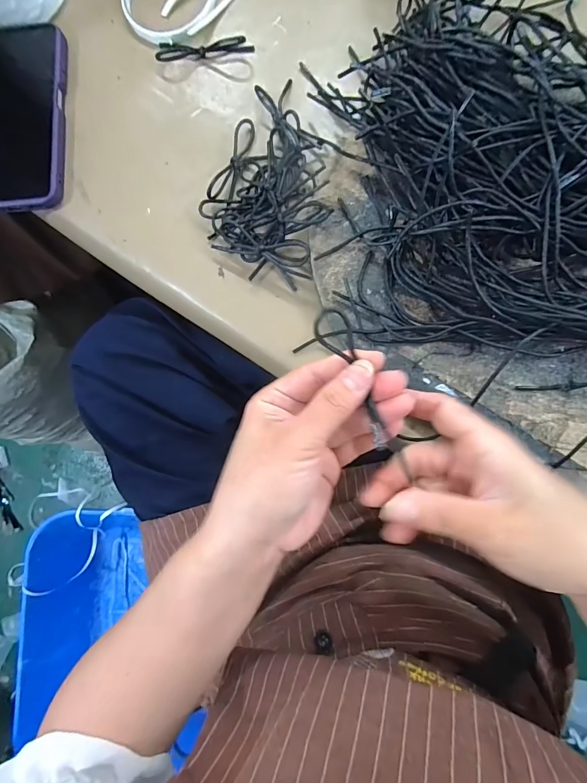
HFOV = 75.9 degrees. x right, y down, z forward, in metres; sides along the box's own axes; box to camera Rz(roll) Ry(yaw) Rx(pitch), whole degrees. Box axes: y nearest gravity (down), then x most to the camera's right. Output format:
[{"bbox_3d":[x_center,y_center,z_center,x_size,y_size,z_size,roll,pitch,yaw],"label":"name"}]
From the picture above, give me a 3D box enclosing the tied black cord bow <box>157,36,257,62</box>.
[{"bbox_3d":[-0.076,-0.293,0.321,0.081,0.008,0.019,0,88,6],"label":"tied black cord bow"}]

